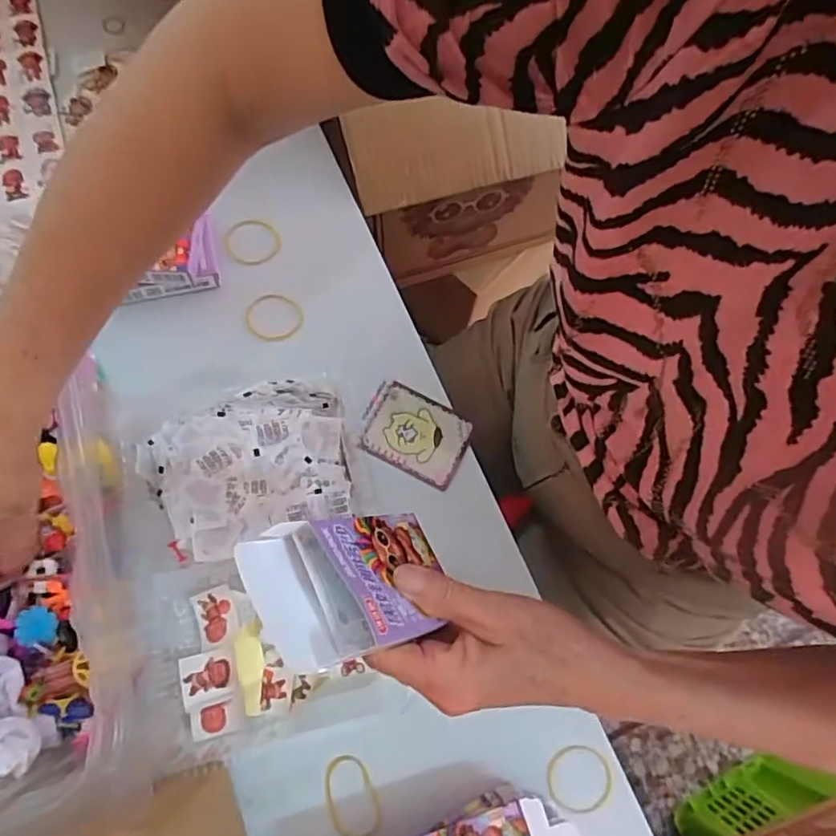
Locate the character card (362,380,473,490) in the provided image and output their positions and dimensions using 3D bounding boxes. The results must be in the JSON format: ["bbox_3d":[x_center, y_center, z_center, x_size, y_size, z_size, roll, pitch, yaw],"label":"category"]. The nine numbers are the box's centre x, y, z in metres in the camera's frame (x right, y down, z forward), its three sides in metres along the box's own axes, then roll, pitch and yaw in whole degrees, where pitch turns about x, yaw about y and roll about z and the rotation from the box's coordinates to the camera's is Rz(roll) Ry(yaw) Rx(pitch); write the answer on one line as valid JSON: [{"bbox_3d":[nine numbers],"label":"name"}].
[{"bbox_3d":[-0.003,0.011,0.476,0.083,0.004,0.061,27,75,7],"label":"character card"}]

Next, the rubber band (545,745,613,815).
[{"bbox_3d":[0.112,0.251,0.413,0.046,0.004,0.044,0,73,-1],"label":"rubber band"}]

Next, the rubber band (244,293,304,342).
[{"bbox_3d":[-0.120,-0.085,0.500,0.047,0.004,0.043,2,76,-9],"label":"rubber band"}]

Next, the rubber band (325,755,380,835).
[{"bbox_3d":[-0.045,0.258,0.405,0.033,0.005,0.052,-11,75,-12],"label":"rubber band"}]

